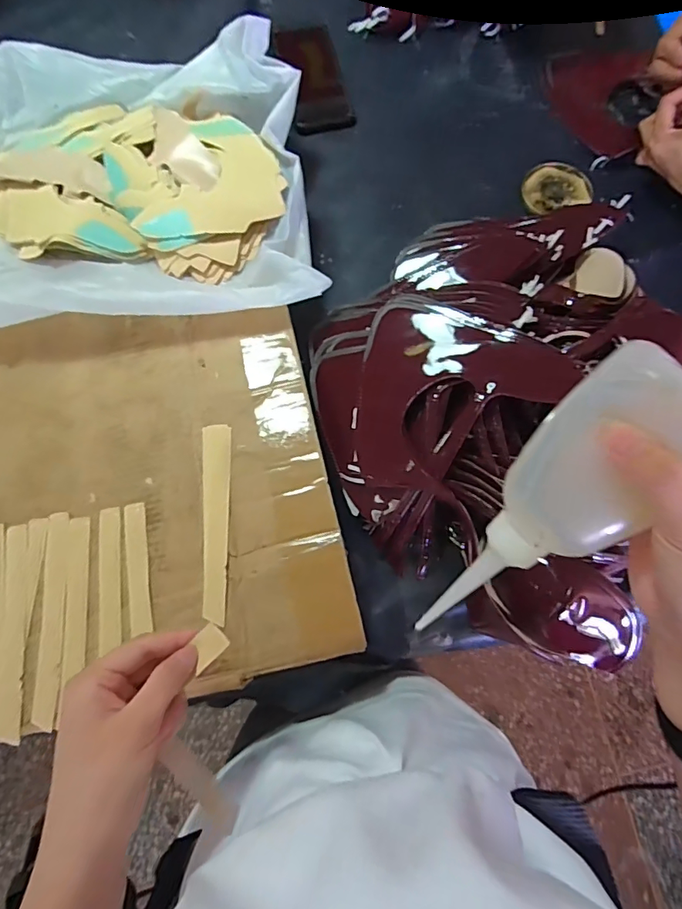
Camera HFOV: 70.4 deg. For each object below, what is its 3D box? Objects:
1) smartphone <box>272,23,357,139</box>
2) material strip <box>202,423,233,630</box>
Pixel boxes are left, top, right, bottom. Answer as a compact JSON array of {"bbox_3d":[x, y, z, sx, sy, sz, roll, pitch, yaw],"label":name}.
[{"bbox_3d":[-0.036,-0.482,0.620,0.076,0.008,0.161,-13,78,-9],"label":"smartphone"},{"bbox_3d":[-0.113,0.058,0.439,0.025,0.004,0.177,-4,75,0],"label":"material strip"}]

